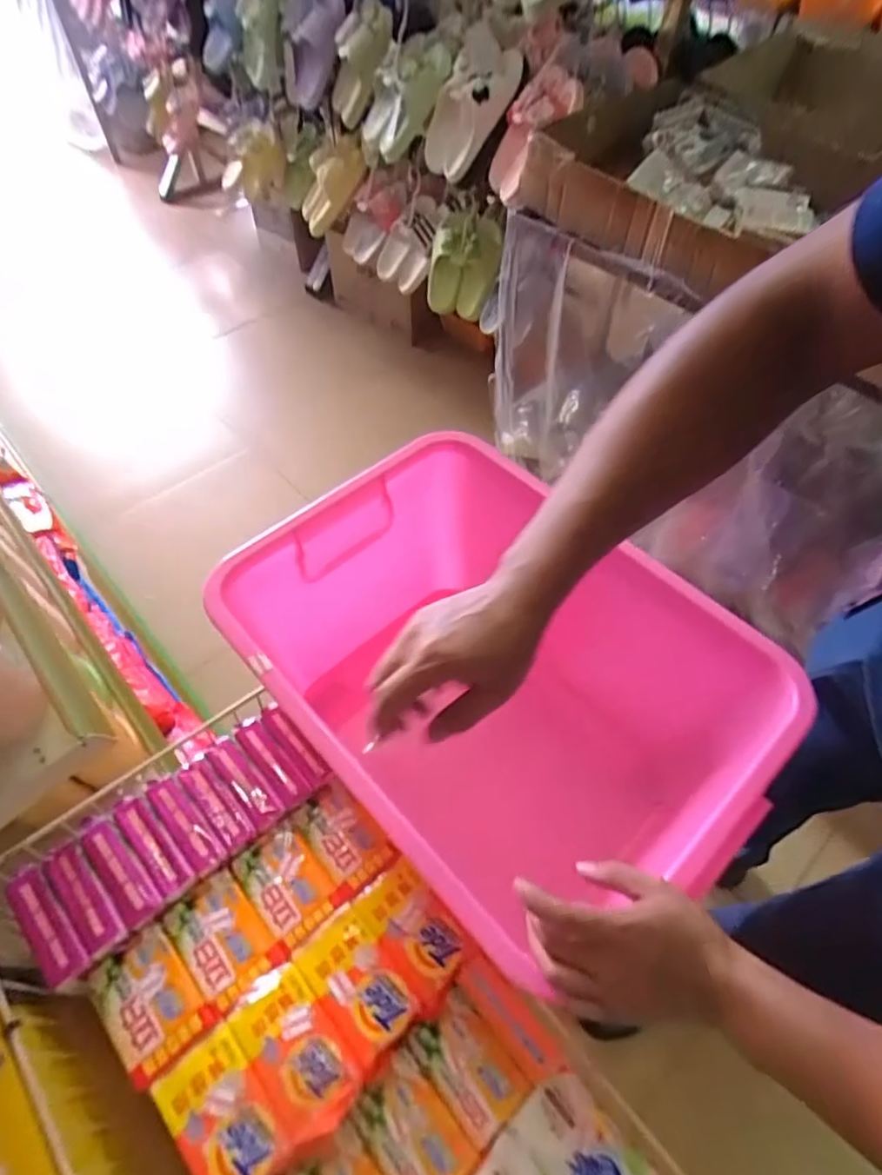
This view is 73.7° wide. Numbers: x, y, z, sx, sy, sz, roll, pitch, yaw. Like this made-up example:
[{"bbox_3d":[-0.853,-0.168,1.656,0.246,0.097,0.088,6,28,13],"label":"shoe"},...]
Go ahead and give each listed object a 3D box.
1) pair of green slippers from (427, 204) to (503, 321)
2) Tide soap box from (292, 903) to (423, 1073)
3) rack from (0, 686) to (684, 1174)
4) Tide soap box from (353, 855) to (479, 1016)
[{"bbox_3d":[0.061,-0.853,1.572,0.185,0.267,0.128,6,55,4],"label":"pair of green slippers"},{"bbox_3d":[-0.076,0.367,0.548,0.068,0.031,0.113,-36,62,-22],"label":"Tide soap box"},{"bbox_3d":[0.008,0.526,0.453,0.348,0.137,0.983,-38,63,-23],"label":"rack"},{"bbox_3d":[-0.026,0.334,0.577,0.065,0.029,0.116,-36,63,-23],"label":"Tide soap box"}]

